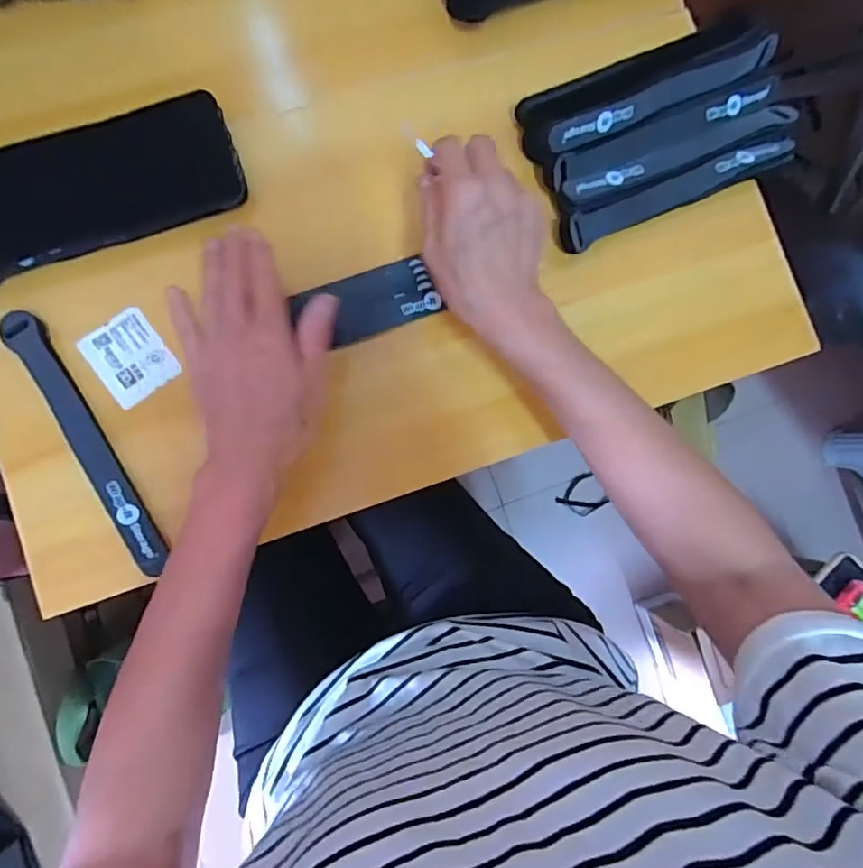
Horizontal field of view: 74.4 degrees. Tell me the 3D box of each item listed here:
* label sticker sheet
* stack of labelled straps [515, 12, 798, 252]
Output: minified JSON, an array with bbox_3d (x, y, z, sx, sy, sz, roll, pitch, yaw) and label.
[{"bbox_3d":[-0.212,-0.054,0.399,0.048,0.004,0.058,-36,89,-9],"label":"label sticker sheet"},{"bbox_3d":[0.173,-0.228,0.416,0.198,0.036,0.115,-24,88,-6],"label":"stack of labelled straps"}]

